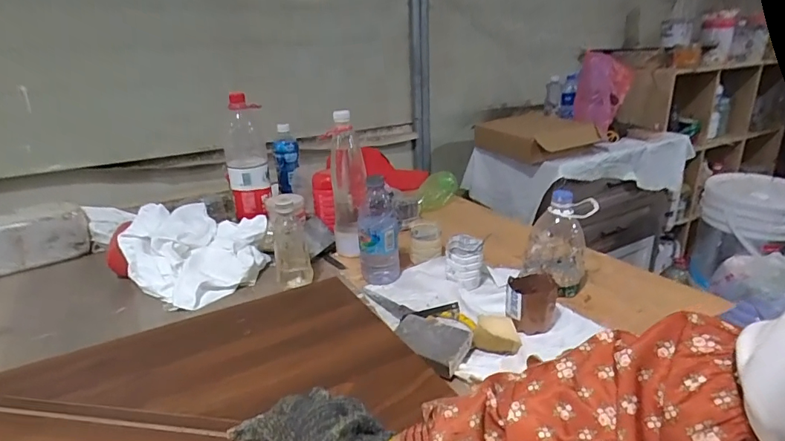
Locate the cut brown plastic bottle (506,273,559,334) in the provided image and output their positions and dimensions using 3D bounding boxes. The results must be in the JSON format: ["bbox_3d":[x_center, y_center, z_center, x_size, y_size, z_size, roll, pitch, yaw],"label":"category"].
[{"bbox_3d":[0.203,0.124,0.677,0.070,0.069,0.069,4,22,16],"label":"cut brown plastic bottle"}]

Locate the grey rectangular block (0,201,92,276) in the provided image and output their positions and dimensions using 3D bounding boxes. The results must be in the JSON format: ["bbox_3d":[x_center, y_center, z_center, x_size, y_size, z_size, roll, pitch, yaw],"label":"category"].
[{"bbox_3d":[-0.725,0.036,0.892,0.229,0.099,0.085,-17,26,-33],"label":"grey rectangular block"}]

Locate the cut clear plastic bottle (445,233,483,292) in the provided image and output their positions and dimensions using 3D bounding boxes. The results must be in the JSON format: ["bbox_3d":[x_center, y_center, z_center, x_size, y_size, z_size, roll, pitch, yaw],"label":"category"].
[{"bbox_3d":[0.124,0.073,0.802,0.062,0.072,0.066,1,22,8],"label":"cut clear plastic bottle"}]

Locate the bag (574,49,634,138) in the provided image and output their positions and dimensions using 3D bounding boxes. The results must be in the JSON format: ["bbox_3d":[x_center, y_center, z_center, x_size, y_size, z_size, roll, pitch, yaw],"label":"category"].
[{"bbox_3d":[0.739,-0.450,1.626,0.170,0.240,0.193,10,22,25],"label":"bag"}]

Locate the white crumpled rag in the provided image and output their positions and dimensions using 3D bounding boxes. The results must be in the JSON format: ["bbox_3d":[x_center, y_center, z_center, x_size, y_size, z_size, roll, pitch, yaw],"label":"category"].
[{"bbox_3d":[-0.355,0.047,0.863,0.222,0.108,0.219,10,25,29],"label":"white crumpled rag"}]

